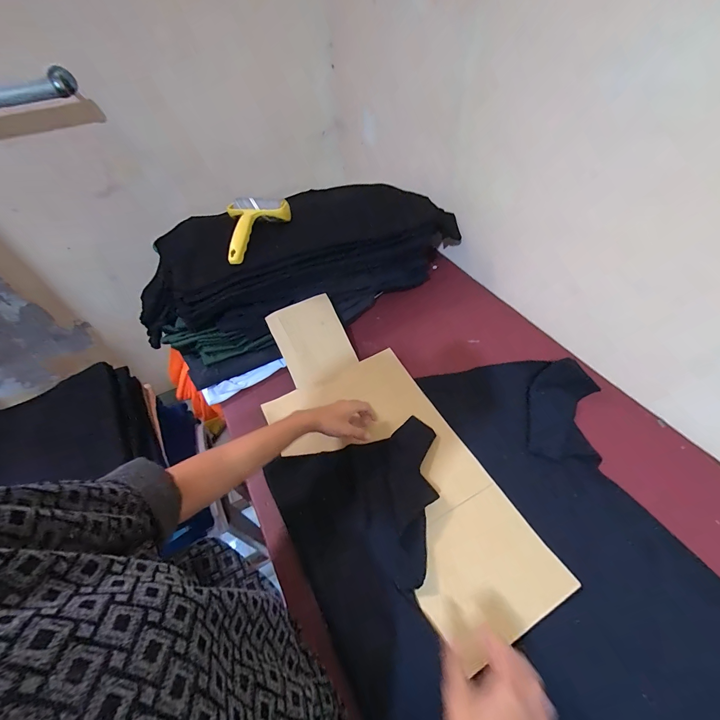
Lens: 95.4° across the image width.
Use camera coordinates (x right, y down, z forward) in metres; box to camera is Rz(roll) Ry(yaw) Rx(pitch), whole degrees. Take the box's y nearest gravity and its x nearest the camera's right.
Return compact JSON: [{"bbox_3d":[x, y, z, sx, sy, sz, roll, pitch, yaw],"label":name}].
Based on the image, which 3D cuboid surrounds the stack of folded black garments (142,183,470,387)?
[{"bbox_3d":[-0.129,-0.243,0.719,0.668,0.157,0.357,-27,54,-17],"label":"stack of folded black garments"}]

